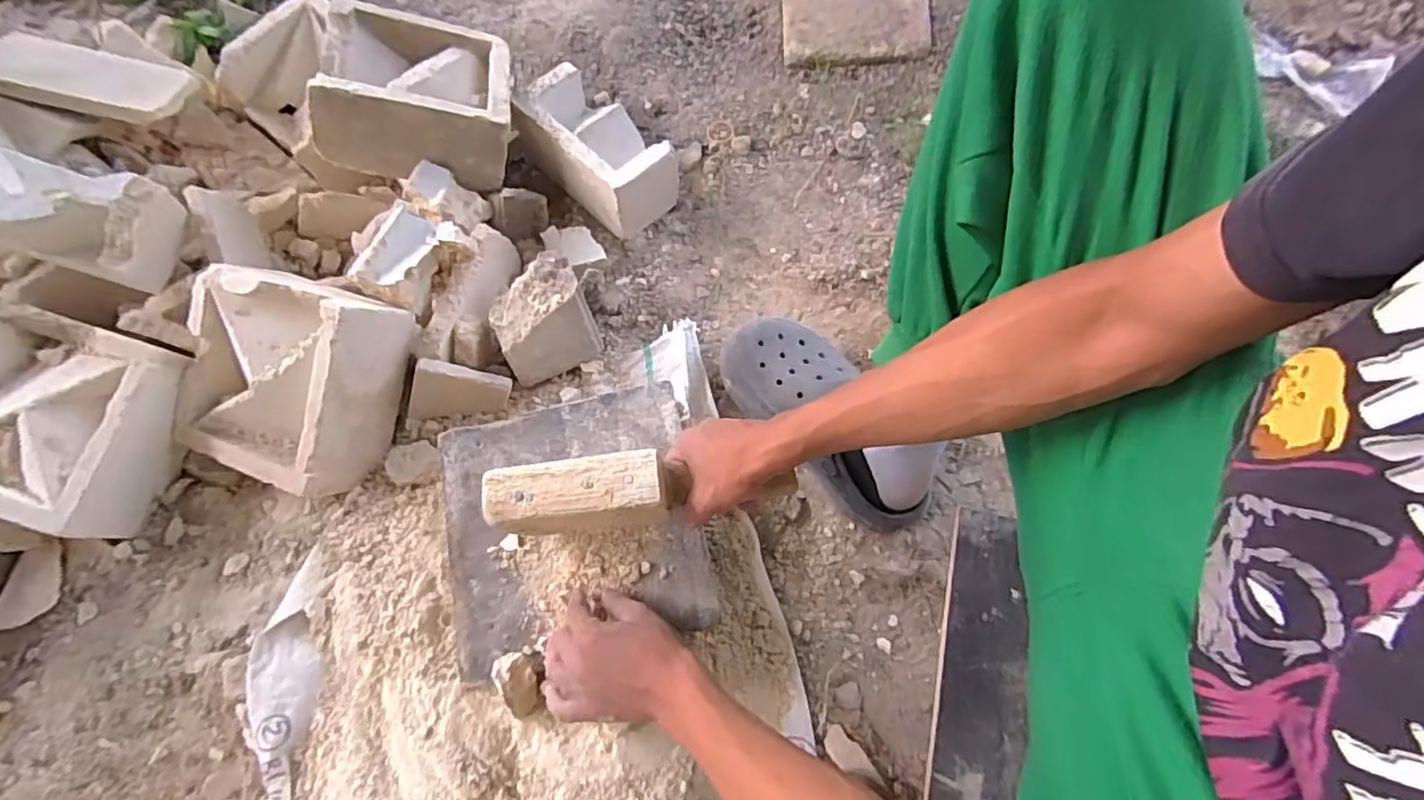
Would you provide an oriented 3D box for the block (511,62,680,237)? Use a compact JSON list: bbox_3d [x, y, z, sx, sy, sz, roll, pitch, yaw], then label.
[{"bbox_3d":[-0.147,-0.317,0.805,0.212,0.109,0.103,39,74,16],"label":"block"}]

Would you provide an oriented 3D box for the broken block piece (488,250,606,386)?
[{"bbox_3d":[-0.193,-0.093,0.715,0.121,0.070,0.115,-26,77,5],"label":"broken block piece"}]

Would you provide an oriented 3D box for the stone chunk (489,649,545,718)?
[{"bbox_3d":[-0.169,0.249,0.543,0.030,0.041,0.053,-6,68,0],"label":"stone chunk"}]

